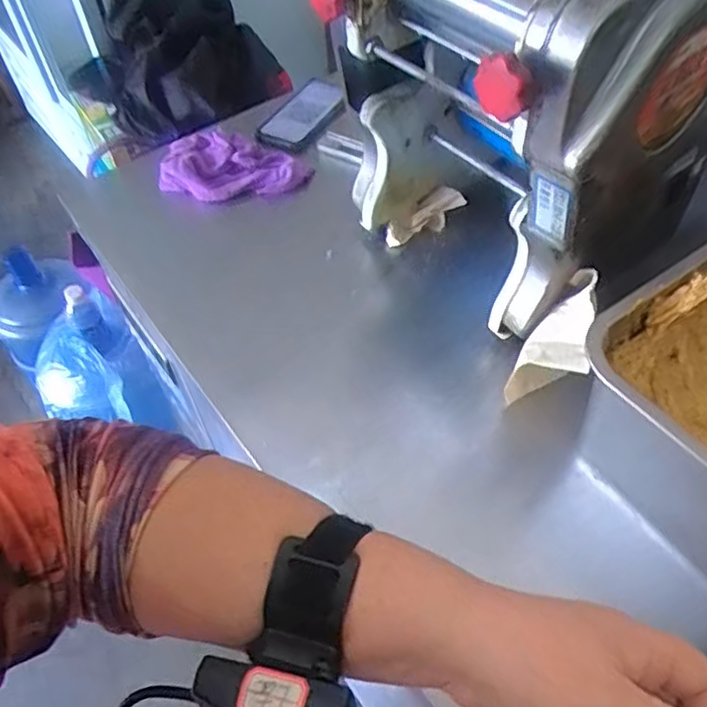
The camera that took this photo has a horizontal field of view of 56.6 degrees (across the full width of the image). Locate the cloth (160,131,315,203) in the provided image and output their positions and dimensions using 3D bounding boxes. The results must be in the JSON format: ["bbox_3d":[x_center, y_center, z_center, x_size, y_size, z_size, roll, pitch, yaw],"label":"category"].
[{"bbox_3d":[-0.165,-0.264,0.906,0.200,0.033,0.131,-10,52,-9],"label":"cloth"}]

